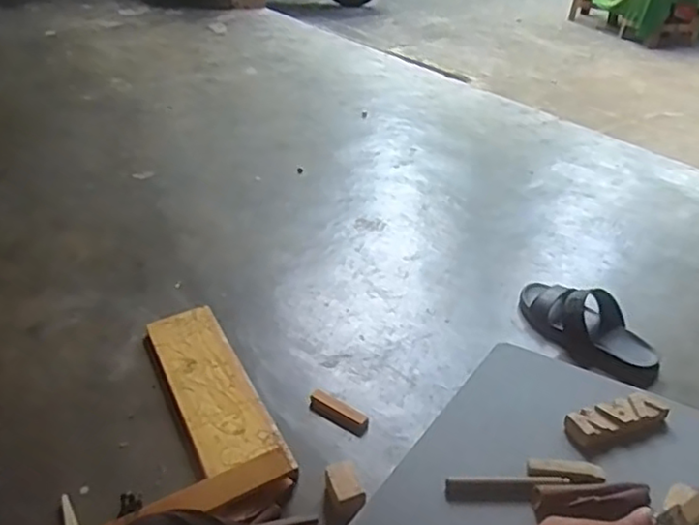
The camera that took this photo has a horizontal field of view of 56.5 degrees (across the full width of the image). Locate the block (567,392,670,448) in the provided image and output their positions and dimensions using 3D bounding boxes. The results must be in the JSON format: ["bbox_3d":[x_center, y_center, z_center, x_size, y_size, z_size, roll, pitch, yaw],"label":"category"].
[{"bbox_3d":[0.262,0.153,0.638,0.101,0.015,0.035,-10,33,-14],"label":"block"}]

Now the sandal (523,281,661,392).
[{"bbox_3d":[0.410,0.105,1.128,0.100,0.081,0.279,-20,36,-33],"label":"sandal"}]

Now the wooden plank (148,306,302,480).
[{"bbox_3d":[-0.218,0.191,1.008,0.115,0.031,0.386,-14,33,-25],"label":"wooden plank"}]

